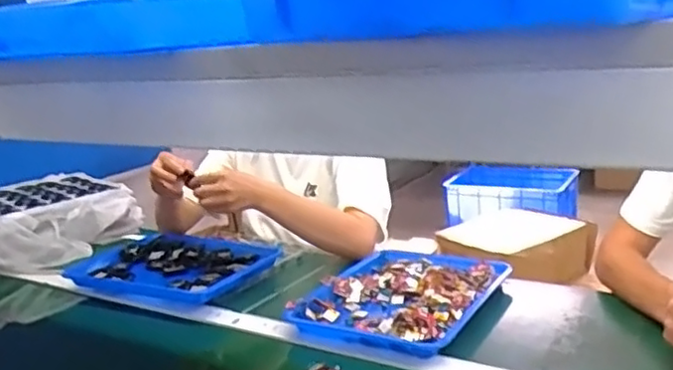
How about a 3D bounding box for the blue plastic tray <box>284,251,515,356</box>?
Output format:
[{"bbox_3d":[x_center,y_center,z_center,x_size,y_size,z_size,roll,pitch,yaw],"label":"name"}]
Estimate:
[{"bbox_3d":[0.108,0.162,1.021,0.245,0.034,0.315,4,16,32],"label":"blue plastic tray"}]

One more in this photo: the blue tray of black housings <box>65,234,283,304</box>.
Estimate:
[{"bbox_3d":[-0.301,0.143,1.194,0.343,0.034,0.231,3,16,29],"label":"blue tray of black housings"}]

